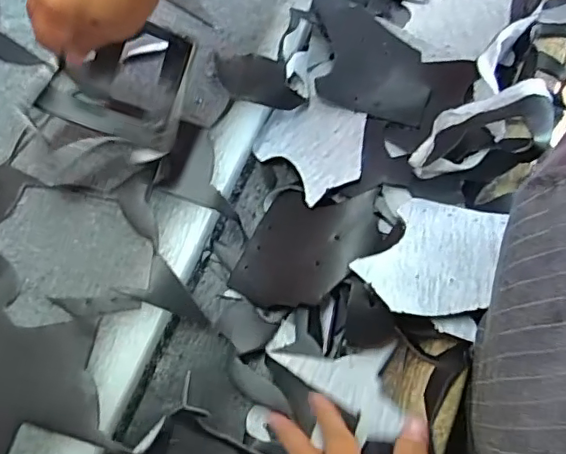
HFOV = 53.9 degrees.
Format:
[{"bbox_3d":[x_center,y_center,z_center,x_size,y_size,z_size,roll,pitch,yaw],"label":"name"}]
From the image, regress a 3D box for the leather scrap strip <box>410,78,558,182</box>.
[{"bbox_3d":[0.164,-0.074,0.457,0.119,0.033,0.056,-25,71,16],"label":"leather scrap strip"}]

